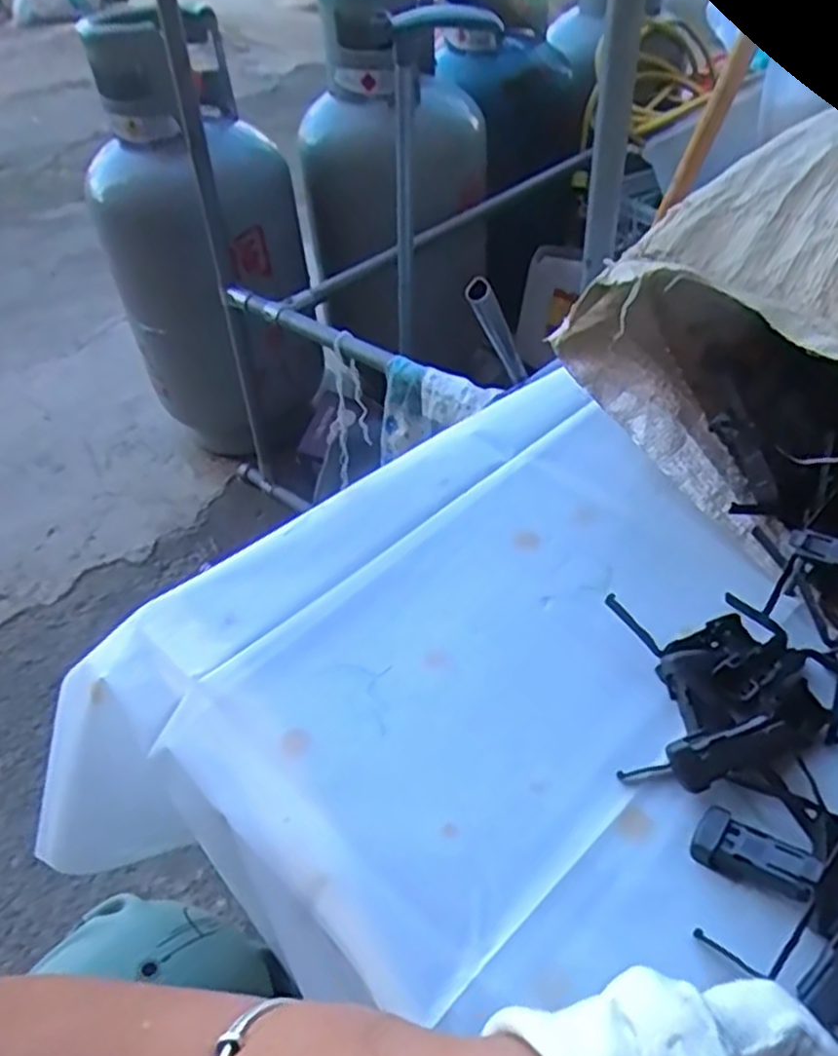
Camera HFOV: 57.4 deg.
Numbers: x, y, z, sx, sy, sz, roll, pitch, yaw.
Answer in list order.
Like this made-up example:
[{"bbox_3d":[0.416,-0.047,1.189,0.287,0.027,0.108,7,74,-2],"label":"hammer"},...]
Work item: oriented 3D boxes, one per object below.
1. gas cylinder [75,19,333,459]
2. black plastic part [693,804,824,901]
[{"bbox_3d":[-0.300,-0.382,1.103,0.276,0.576,0.257,-16,46,-10],"label":"gas cylinder"},{"bbox_3d":[0.131,0.128,0.295,0.044,0.021,0.018,11,44,44],"label":"black plastic part"}]

